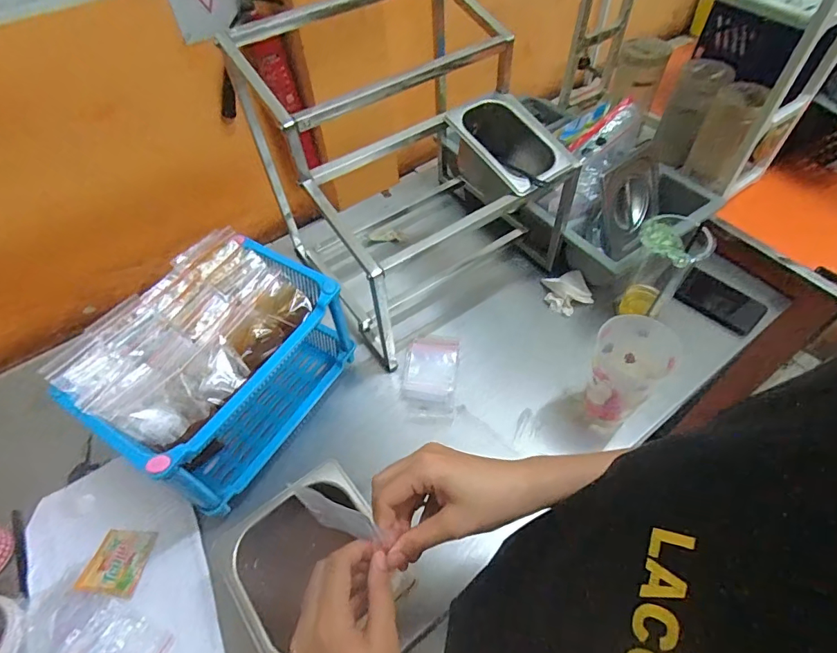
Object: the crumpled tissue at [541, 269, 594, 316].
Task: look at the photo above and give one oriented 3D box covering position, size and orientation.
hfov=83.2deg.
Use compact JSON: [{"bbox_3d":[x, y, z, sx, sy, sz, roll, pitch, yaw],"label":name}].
[{"bbox_3d":[0.267,-0.057,0.835,0.081,0.040,0.060,-8,55,-3],"label":"crumpled tissue"}]

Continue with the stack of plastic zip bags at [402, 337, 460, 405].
[{"bbox_3d":[0.020,0.066,0.774,0.084,0.021,0.127,5,55,6],"label":"stack of plastic zip bags"}]

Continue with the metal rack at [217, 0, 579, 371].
[{"bbox_3d":[-0.018,-0.278,0.752,0.444,0.371,0.436,-28,58,-16],"label":"metal rack"}]

